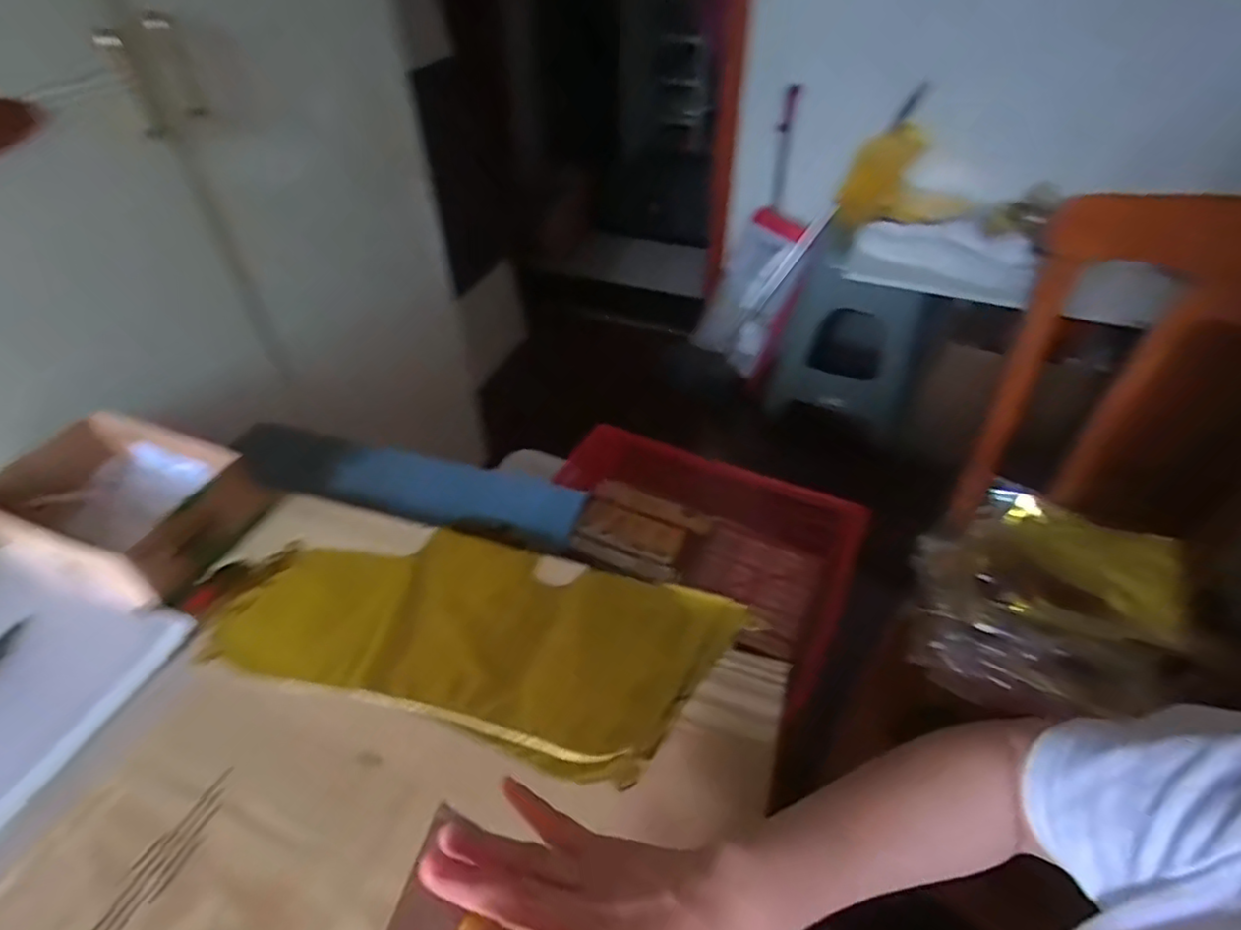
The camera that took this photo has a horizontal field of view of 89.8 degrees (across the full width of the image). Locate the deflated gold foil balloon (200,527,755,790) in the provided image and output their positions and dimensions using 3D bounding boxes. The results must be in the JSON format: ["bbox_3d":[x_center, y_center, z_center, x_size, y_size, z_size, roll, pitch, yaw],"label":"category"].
[{"bbox_3d":[-0.115,0.124,0.484,0.382,0.010,0.161,10,45,11],"label":"deflated gold foil balloon"}]

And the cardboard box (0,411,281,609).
[{"bbox_3d":[-0.428,0.034,0.538,0.180,0.064,0.134,13,46,14],"label":"cardboard box"}]

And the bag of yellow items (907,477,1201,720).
[{"bbox_3d":[0.513,0.168,0.751,0.271,0.100,0.252,16,47,17],"label":"bag of yellow items"}]

